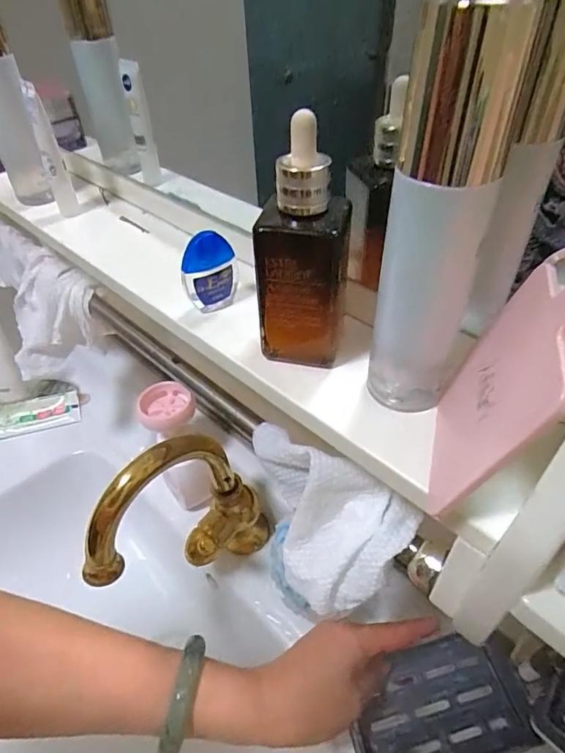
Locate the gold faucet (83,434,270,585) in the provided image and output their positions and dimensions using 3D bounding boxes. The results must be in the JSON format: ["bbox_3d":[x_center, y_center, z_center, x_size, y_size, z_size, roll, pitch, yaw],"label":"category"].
[{"bbox_3d":[-0.097,0.149,0.482,0.189,0.218,0.046,-32,51,-27],"label":"gold faucet"}]

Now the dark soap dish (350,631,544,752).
[{"bbox_3d":[0.113,0.236,0.344,0.130,0.012,0.077,-12,45,-10],"label":"dark soap dish"}]

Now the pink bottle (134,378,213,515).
[{"bbox_3d":[-0.127,0.089,0.589,0.064,0.162,0.074,-13,45,-11],"label":"pink bottle"}]

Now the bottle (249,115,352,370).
[{"bbox_3d":[0.011,-0.067,0.258,0.047,0.126,0.043,5,44,7],"label":"bottle"}]

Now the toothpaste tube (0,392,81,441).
[{"bbox_3d":[-0.404,0.059,0.734,0.174,0.034,0.052,-14,45,-12],"label":"toothpaste tube"}]

